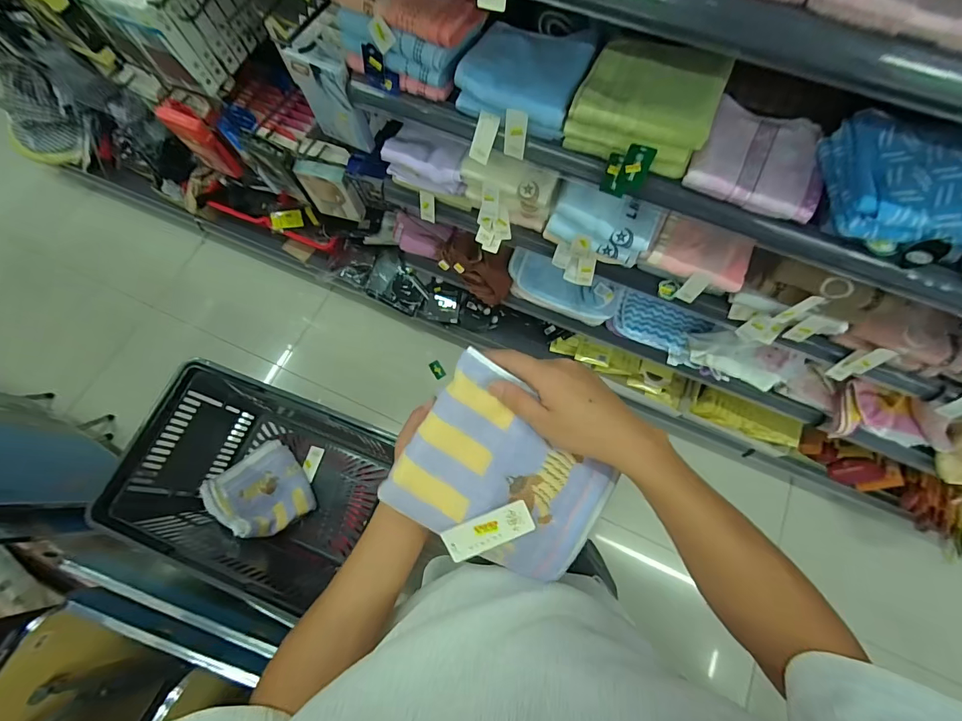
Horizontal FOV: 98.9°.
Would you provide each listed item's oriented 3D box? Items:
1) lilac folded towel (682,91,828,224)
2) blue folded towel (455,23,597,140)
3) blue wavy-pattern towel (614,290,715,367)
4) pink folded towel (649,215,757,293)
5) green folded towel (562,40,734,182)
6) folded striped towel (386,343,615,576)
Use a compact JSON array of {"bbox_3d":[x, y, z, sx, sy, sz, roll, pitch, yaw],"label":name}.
[{"bbox_3d":[0.429,-0.315,0.636,0.183,0.031,0.174,23,72,8],"label":"lilac folded towel"},{"bbox_3d":[0.074,-0.461,0.657,0.180,0.073,0.163,23,72,8],"label":"blue folded towel"},{"bbox_3d":[0.481,-0.099,1.124,0.231,0.057,0.126,30,73,10],"label":"blue wavy-pattern towel"},{"bbox_3d":[0.431,-0.213,0.799,0.171,0.029,0.116,22,72,7],"label":"pink folded towel"},{"bbox_3d":[0.242,-0.374,0.608,0.189,0.103,0.134,27,73,9],"label":"green folded towel"},{"bbox_3d":[0.028,0.108,0.378,0.188,0.021,0.153,32,87,-6],"label":"folded striped towel"}]

